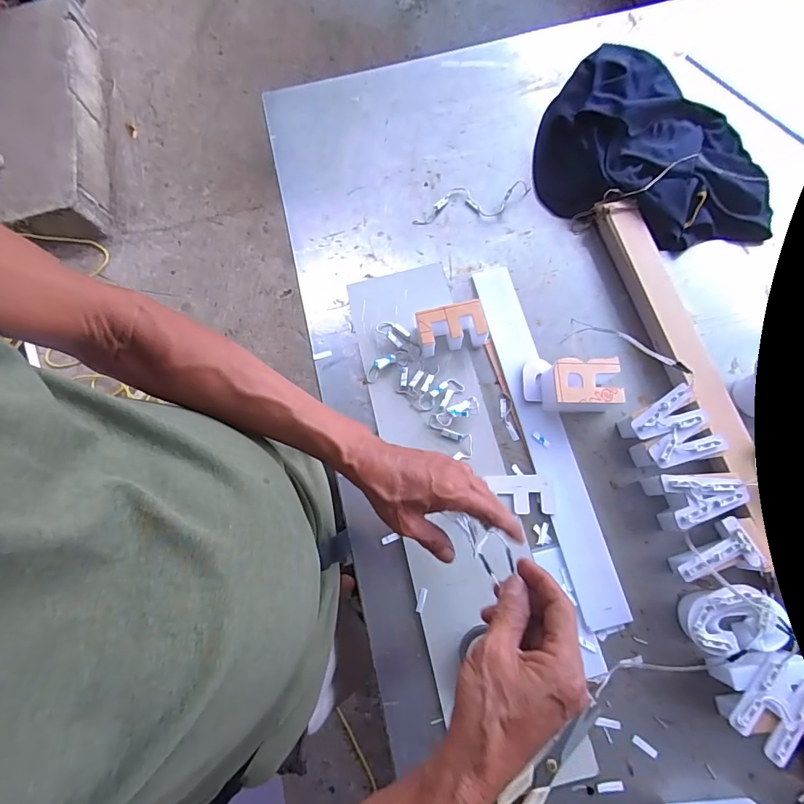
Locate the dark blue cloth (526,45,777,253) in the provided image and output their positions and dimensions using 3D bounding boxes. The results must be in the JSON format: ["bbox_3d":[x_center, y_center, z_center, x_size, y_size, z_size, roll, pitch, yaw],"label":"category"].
[{"bbox_3d":[0.363,-0.350,0.599,0.344,0.071,0.258,28,78,11],"label":"dark blue cloth"}]

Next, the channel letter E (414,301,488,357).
[{"bbox_3d":[0.063,-0.093,0.547,0.086,0.044,0.047,-9,74,-1],"label":"channel letter E"}]

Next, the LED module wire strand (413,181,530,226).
[{"bbox_3d":[0.101,-0.291,0.622,0.171,0.009,0.051,-7,73,2],"label":"LED module wire strand"}]

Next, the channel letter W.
[{"bbox_3d":[0.308,0.038,0.501,0.080,0.049,0.083,-24,74,-5],"label":"channel letter W"}]

